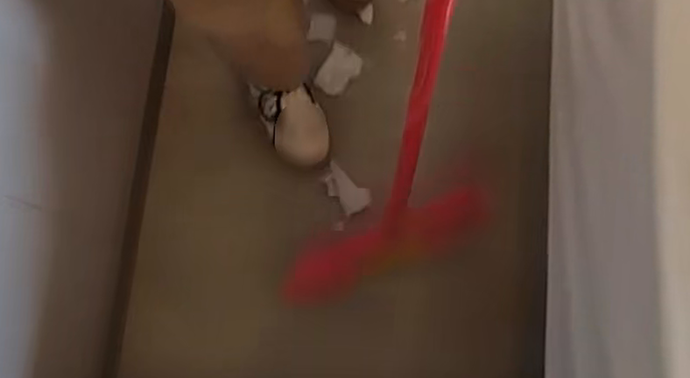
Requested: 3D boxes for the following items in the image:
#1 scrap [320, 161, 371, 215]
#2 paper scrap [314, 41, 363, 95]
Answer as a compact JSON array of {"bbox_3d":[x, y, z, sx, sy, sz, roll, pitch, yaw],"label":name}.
[{"bbox_3d":[-0.001,0.000,1.077,0.048,0.010,0.088,-42,82,-10],"label":"scrap"},{"bbox_3d":[-0.011,-0.201,1.120,0.058,0.005,0.086,28,81,-3],"label":"paper scrap"}]

